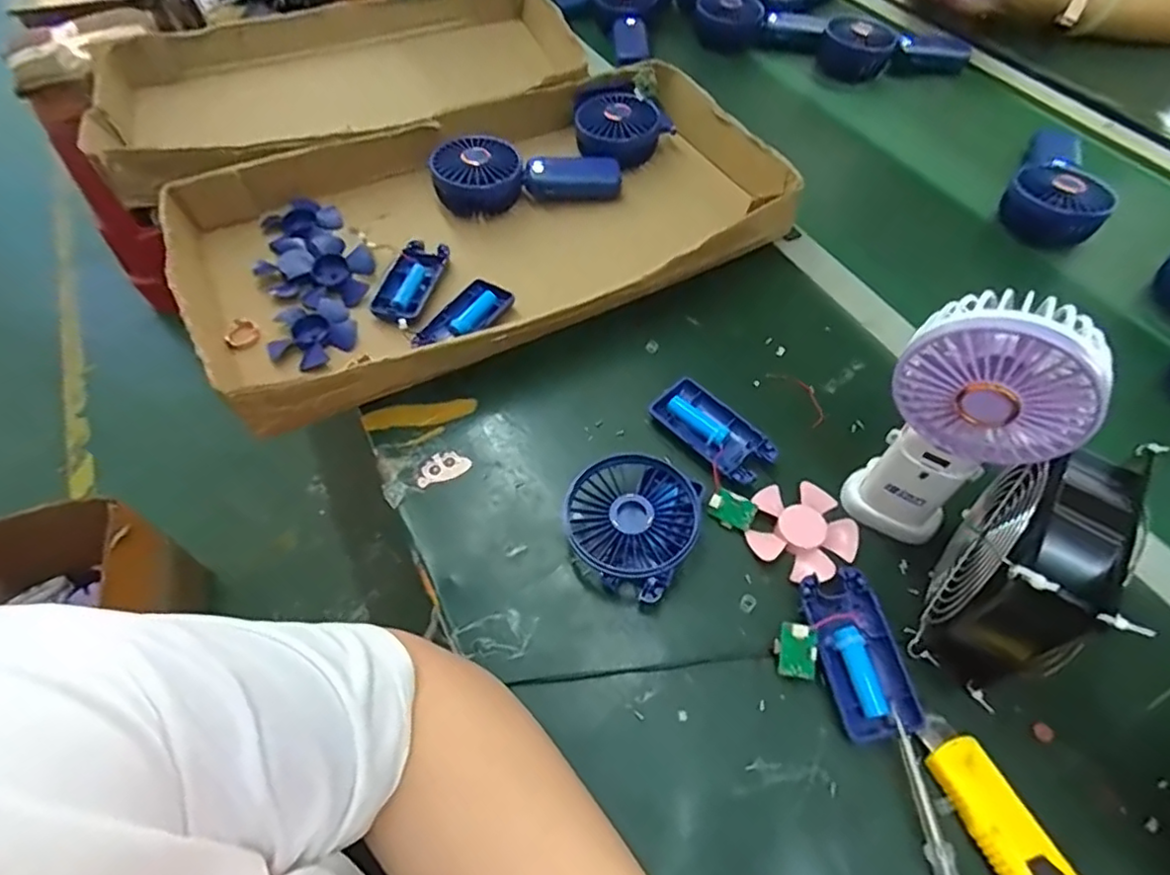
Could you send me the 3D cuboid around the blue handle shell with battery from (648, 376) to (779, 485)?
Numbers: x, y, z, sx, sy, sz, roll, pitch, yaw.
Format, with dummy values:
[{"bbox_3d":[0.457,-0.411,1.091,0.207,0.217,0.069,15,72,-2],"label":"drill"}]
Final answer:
[{"bbox_3d":[0.095,-0.003,0.463,0.045,0.016,0.093,-36,63,-20],"label":"blue handle shell with battery"}]

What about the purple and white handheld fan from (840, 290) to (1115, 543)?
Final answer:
[{"bbox_3d":[0.210,-0.002,0.354,0.090,0.179,0.046,30,62,19],"label":"purple and white handheld fan"}]

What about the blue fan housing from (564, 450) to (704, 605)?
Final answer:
[{"bbox_3d":[0.032,0.055,0.415,0.086,0.027,0.088,-1,57,1],"label":"blue fan housing"}]

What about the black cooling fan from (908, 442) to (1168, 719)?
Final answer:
[{"bbox_3d":[0.245,0.067,0.344,0.049,0.114,0.127,27,61,18],"label":"black cooling fan"}]

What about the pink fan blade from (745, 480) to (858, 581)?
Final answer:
[{"bbox_3d":[0.147,0.061,0.418,0.069,0.008,0.068,-1,57,1],"label":"pink fan blade"}]

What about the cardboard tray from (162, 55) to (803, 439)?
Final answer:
[{"bbox_3d":[-0.086,-0.194,0.580,0.518,0.085,0.290,-23,59,-14],"label":"cardboard tray"}]

